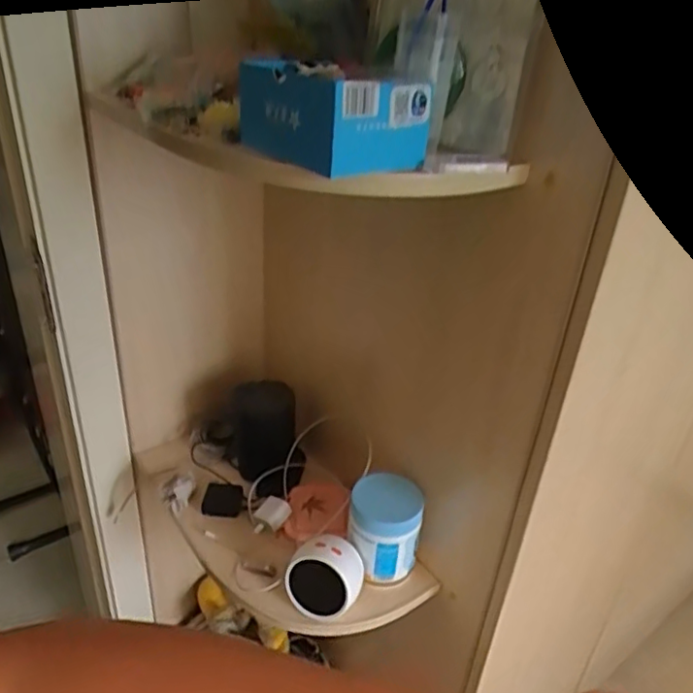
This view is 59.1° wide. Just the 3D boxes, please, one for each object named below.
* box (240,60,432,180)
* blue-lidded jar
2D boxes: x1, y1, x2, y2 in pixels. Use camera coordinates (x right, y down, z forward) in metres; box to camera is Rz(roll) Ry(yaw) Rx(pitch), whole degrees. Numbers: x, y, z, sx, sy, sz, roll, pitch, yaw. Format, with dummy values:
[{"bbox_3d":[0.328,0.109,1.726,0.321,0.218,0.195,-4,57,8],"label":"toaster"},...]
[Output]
[{"bbox_3d":[-0.014,-0.196,0.511,0.106,0.066,0.133,-19,37,-35],"label":"box"},{"bbox_3d":[0.050,0.242,0.810,0.095,0.119,0.086,9,30,8],"label":"blue-lidded jar"}]

